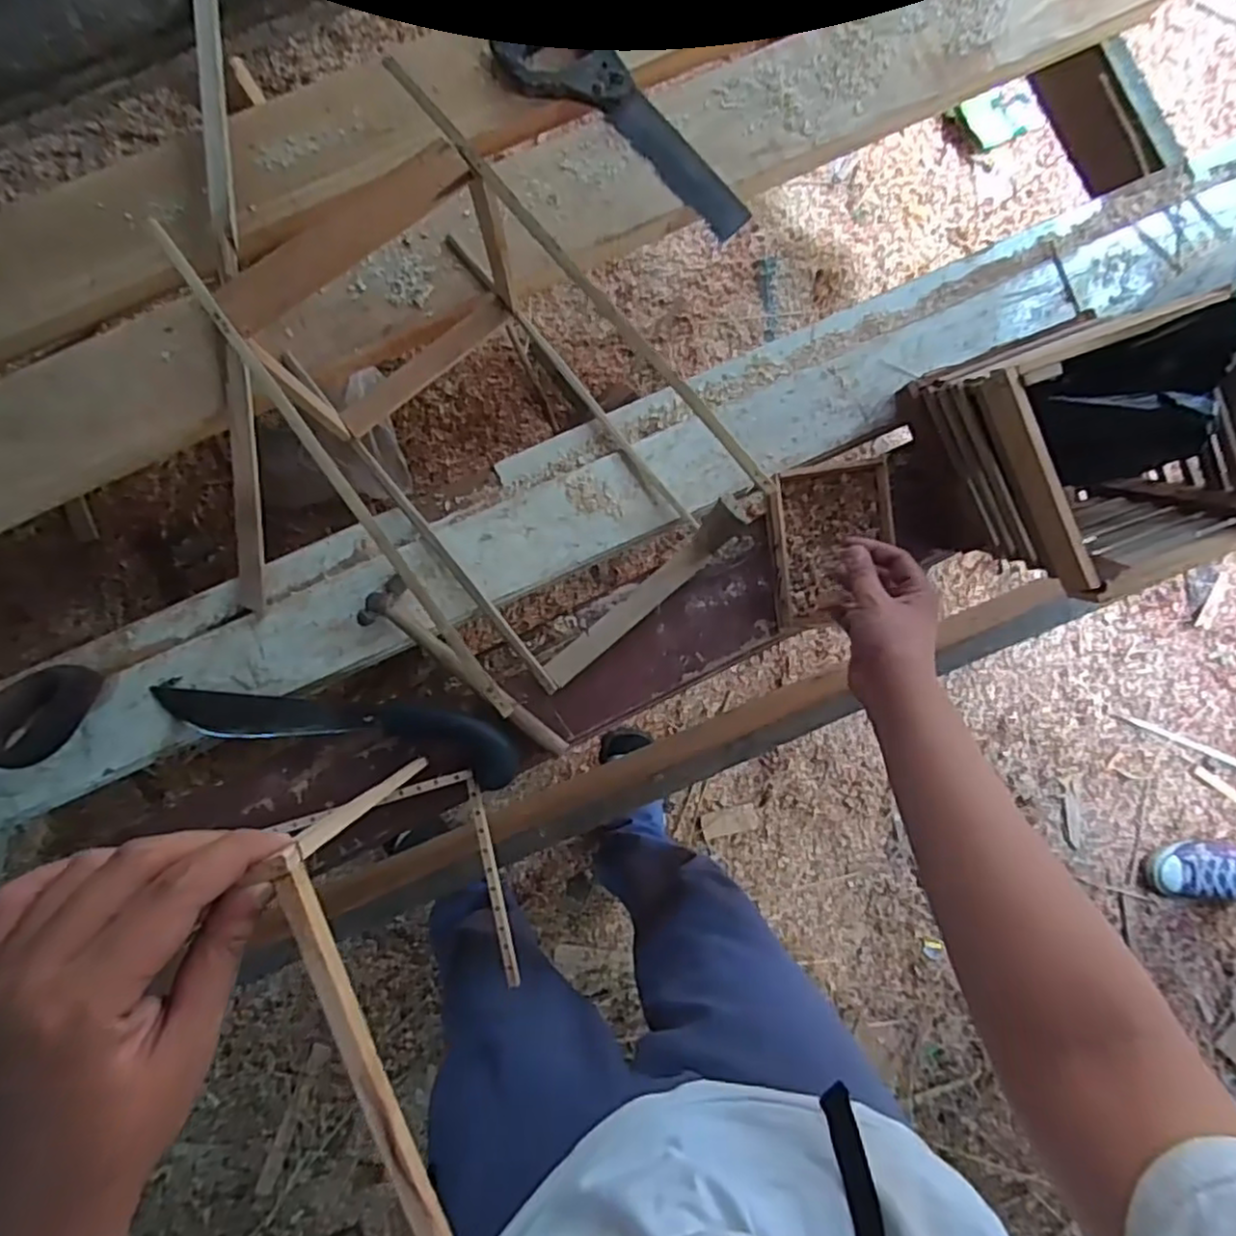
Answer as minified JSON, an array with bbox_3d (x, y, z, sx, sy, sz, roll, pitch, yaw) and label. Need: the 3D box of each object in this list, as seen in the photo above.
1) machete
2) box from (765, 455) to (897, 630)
[{"bbox_3d":[-0.282,0.105,0.676,0.368,0.035,0.070,10,89,-2],"label":"machete"},{"bbox_3d":[0.216,-0.075,0.689,0.120,0.028,0.159,-7,90,-2],"label":"box"}]

